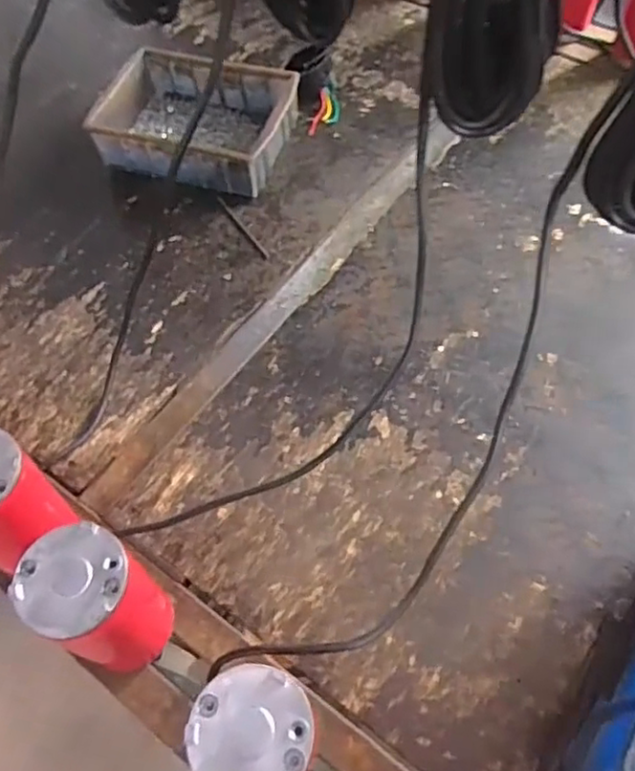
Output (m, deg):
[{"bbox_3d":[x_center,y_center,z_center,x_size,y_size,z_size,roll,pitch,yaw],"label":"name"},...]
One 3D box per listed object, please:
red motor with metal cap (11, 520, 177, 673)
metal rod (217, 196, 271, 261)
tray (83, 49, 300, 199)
[{"bbox_3d":[-0.165,0.171,0.495,0.070,0.176,0.075,19,62,13],"label":"red motor with metal cap"},{"bbox_3d":[-0.094,-0.200,0.806,0.008,0.006,0.121,-30,63,-15],"label":"metal rod"},{"bbox_3d":[-0.162,-0.358,0.858,0.239,0.068,0.189,16,61,11],"label":"tray"}]

